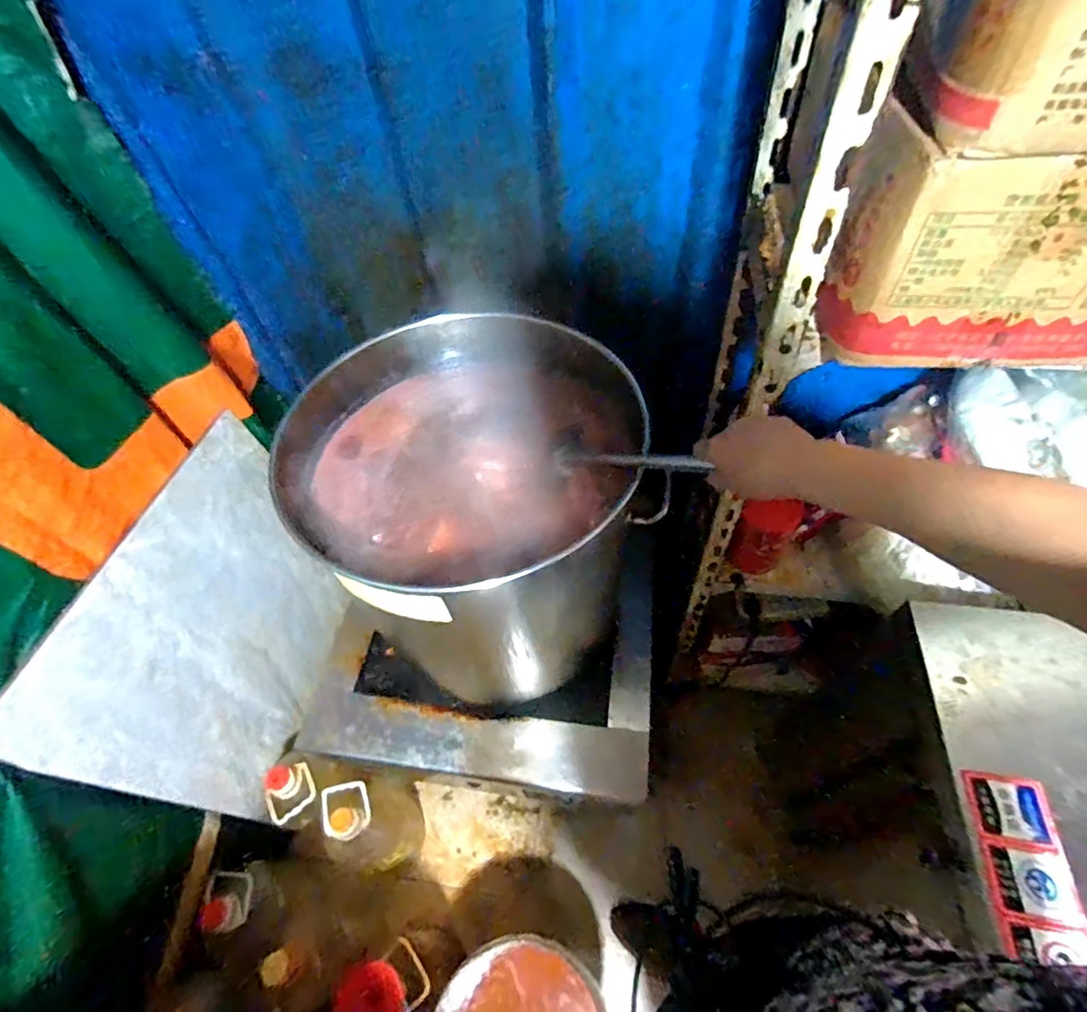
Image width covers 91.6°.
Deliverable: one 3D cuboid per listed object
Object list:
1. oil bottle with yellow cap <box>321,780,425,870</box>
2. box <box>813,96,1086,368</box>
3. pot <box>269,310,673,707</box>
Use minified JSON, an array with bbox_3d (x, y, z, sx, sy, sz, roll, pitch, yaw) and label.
[{"bbox_3d":[-0.348,0.664,1.115,0.128,0.304,0.168,3,54,8],"label":"oil bottle with yellow cap"},{"bbox_3d":[0.366,-0.206,0.427,0.238,0.166,0.102,-1,54,5],"label":"box"},{"bbox_3d":[-0.098,0.025,0.900,0.436,0.481,0.453,-3,54,4],"label":"pot"}]

